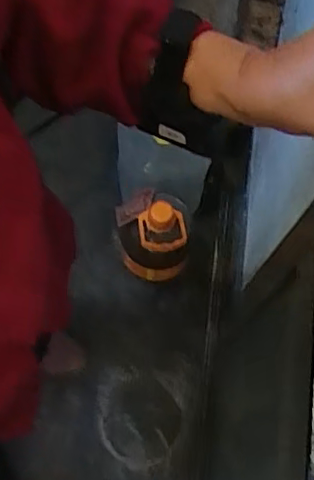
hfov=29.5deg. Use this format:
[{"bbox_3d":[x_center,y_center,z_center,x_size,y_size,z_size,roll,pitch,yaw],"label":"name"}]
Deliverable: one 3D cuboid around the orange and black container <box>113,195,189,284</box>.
[{"bbox_3d":[-0.003,0.008,1.239,0.149,0.300,0.135,-9,73,-5],"label":"orange and black container"}]

